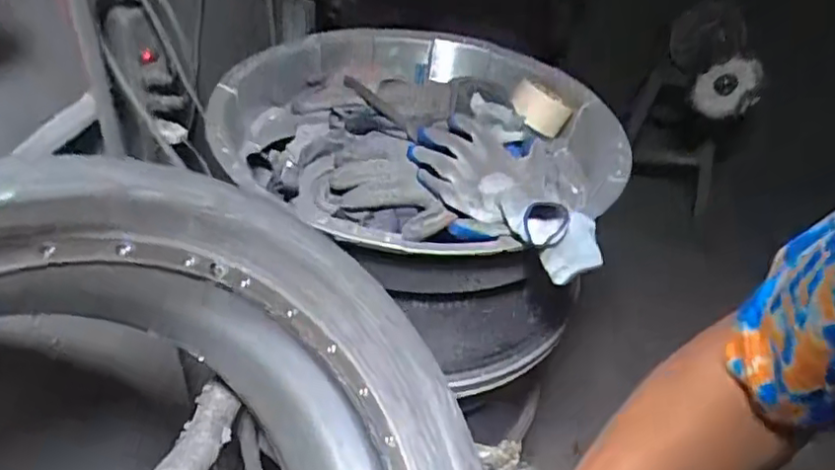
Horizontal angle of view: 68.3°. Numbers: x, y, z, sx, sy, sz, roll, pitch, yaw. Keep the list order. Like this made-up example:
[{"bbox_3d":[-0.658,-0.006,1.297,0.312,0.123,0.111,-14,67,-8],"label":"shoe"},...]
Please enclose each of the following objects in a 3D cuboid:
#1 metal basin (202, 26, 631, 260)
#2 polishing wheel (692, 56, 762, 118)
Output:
[{"bbox_3d":[0.001,-0.150,0.837,0.526,0.122,0.543,5,37,-3],"label":"metal basin"},{"bbox_3d":[0.776,-0.368,1.542,0.168,0.157,0.055,-8,40,-19],"label":"polishing wheel"}]

